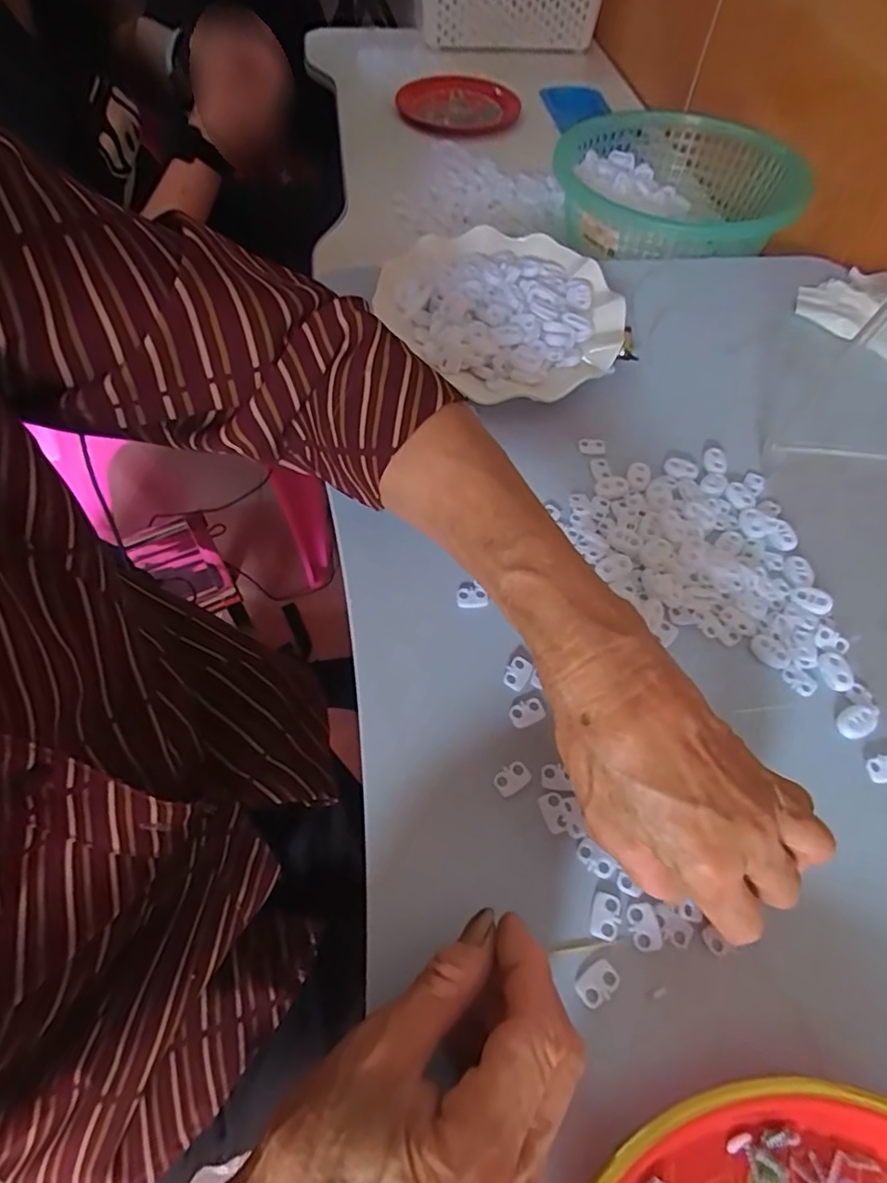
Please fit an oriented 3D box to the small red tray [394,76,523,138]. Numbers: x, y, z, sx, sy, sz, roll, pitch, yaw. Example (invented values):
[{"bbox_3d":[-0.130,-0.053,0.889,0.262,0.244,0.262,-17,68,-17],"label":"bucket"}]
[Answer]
[{"bbox_3d":[0.015,-0.687,0.837,0.160,0.023,0.221,19,60,10],"label":"small red tray"}]

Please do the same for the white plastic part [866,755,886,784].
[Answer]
[{"bbox_3d":[0.227,0.090,0.301,0.018,0.004,0.013,-11,60,-8],"label":"white plastic part"}]

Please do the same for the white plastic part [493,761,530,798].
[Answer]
[{"bbox_3d":[0.034,0.092,0.291,0.018,0.004,0.012,-36,66,-21],"label":"white plastic part"}]

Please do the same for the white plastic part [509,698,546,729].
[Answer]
[{"bbox_3d":[0.044,0.064,0.310,0.018,0.004,0.013,-21,61,-14],"label":"white plastic part"}]

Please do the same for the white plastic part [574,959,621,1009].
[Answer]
[{"bbox_3d":[0.065,0.165,0.248,0.019,0.004,0.012,-32,65,-19],"label":"white plastic part"}]

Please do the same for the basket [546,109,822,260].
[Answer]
[{"bbox_3d":[0.228,-0.402,0.606,0.247,0.074,0.255,34,63,18],"label":"basket"}]

